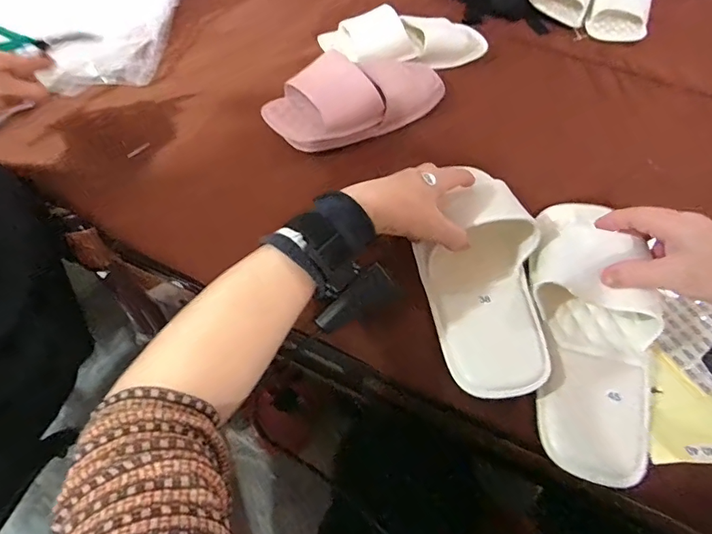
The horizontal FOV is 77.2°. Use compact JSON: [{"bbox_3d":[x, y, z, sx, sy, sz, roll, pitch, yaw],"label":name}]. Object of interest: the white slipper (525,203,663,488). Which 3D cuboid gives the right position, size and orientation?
[{"bbox_3d":[0.213,0.042,0.396,0.102,0.053,0.268,7,61,2],"label":"white slipper"}]

